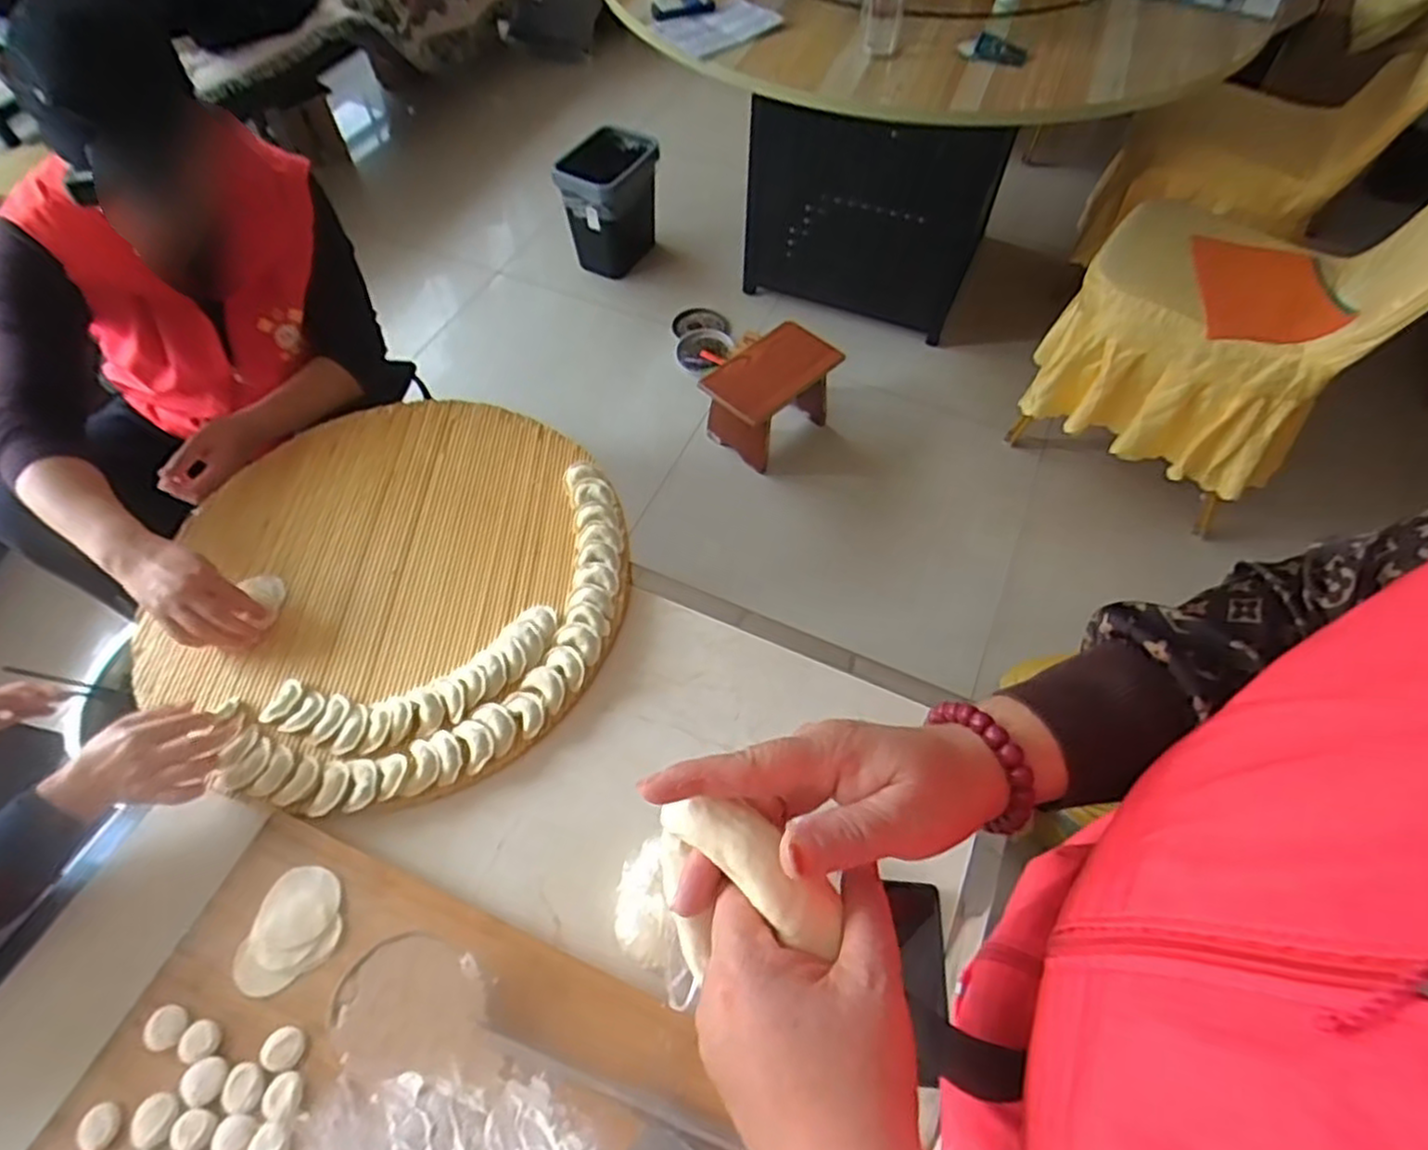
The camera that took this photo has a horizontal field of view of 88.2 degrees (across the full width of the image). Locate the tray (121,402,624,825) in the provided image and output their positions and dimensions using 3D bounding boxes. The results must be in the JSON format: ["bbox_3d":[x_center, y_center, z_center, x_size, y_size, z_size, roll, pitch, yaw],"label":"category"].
[{"bbox_3d":[-0.388,-0.004,0.912,0.536,0.027,0.534,35,64,20],"label":"tray"}]

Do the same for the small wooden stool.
[{"bbox_3d":[0.129,-0.412,1.731,0.197,0.201,0.314,38,65,21],"label":"small wooden stool"}]

